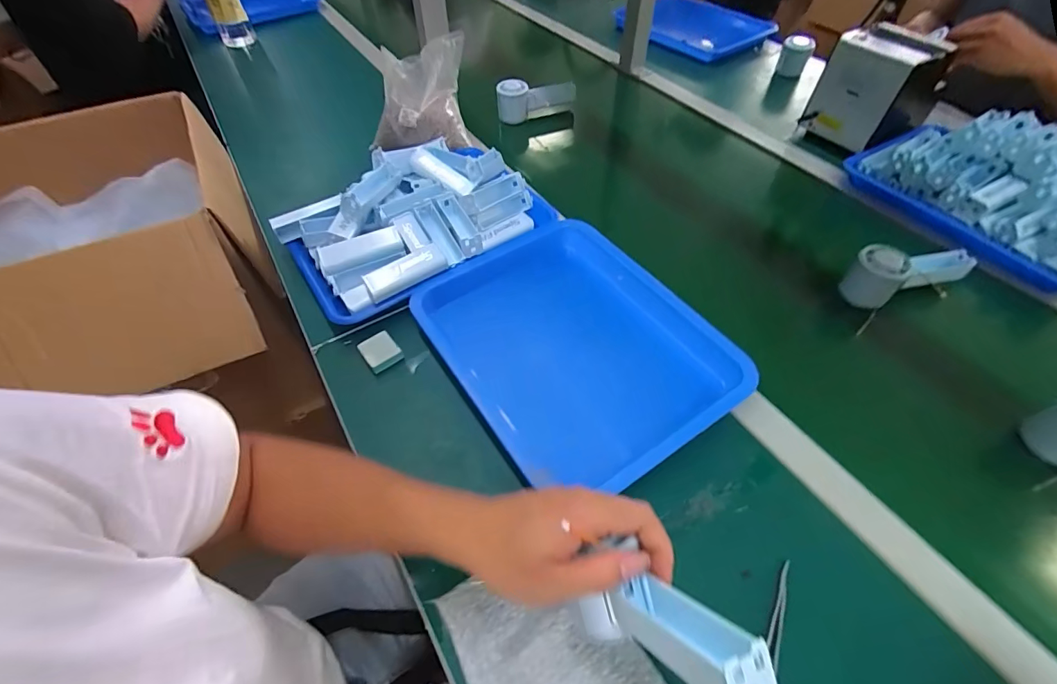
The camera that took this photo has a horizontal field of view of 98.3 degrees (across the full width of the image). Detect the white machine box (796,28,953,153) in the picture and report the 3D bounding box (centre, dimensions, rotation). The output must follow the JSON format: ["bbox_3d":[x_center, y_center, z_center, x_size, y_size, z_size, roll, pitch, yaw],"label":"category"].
[{"bbox_3d":[0.548,-0.408,0.744,0.098,0.137,0.129,-29,57,-20],"label":"white machine box"}]

